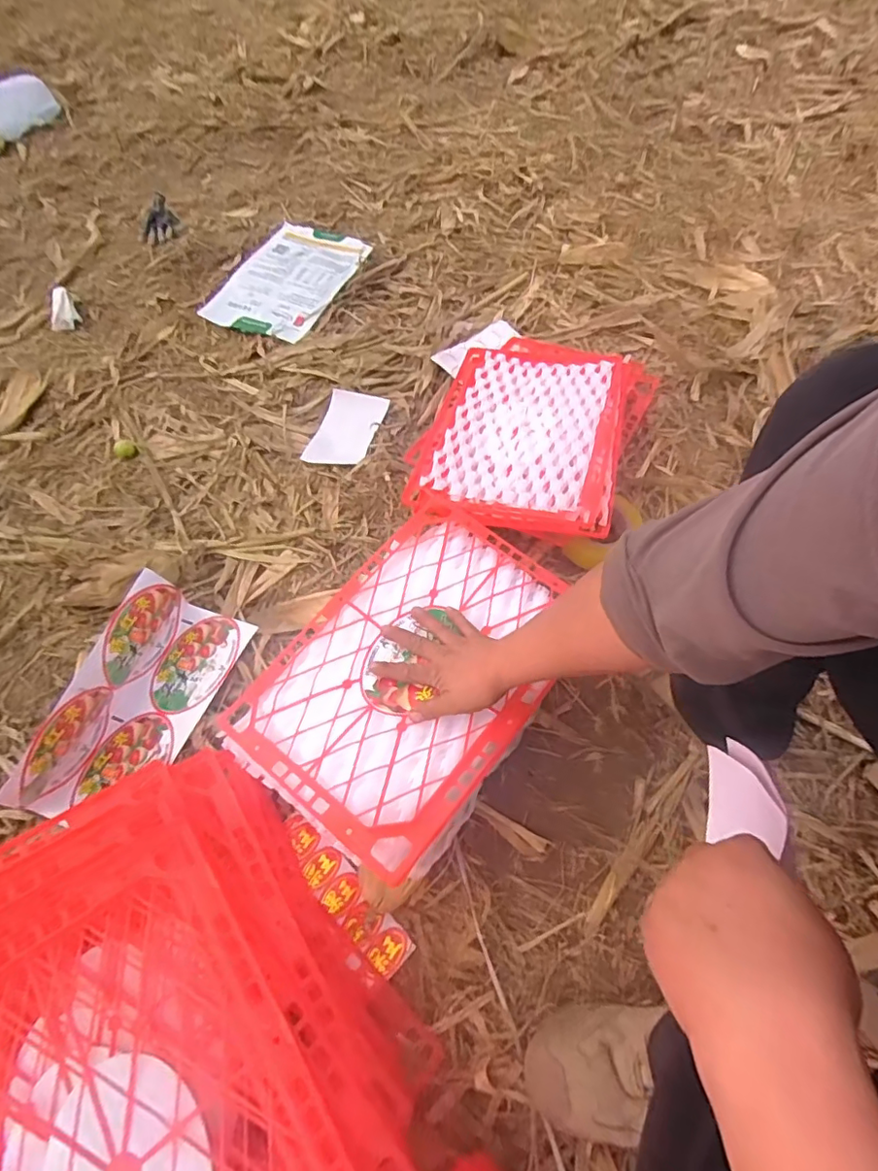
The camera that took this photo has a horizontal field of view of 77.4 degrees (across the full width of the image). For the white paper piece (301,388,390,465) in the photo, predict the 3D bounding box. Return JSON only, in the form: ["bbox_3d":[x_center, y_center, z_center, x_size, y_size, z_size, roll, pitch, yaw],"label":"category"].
[{"bbox_3d":[-0.179,-0.309,1.071,0.120,0.017,0.187,13,64,11],"label":"white paper piece"}]

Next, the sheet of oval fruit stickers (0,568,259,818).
[{"bbox_3d":[-0.413,0.156,0.763,0.164,0.097,0.334,15,63,10],"label":"sheet of oval fruit stickers"}]

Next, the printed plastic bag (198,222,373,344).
[{"bbox_3d":[-0.359,-0.734,1.314,0.264,0.022,0.375,29,74,14],"label":"printed plastic bag"}]

